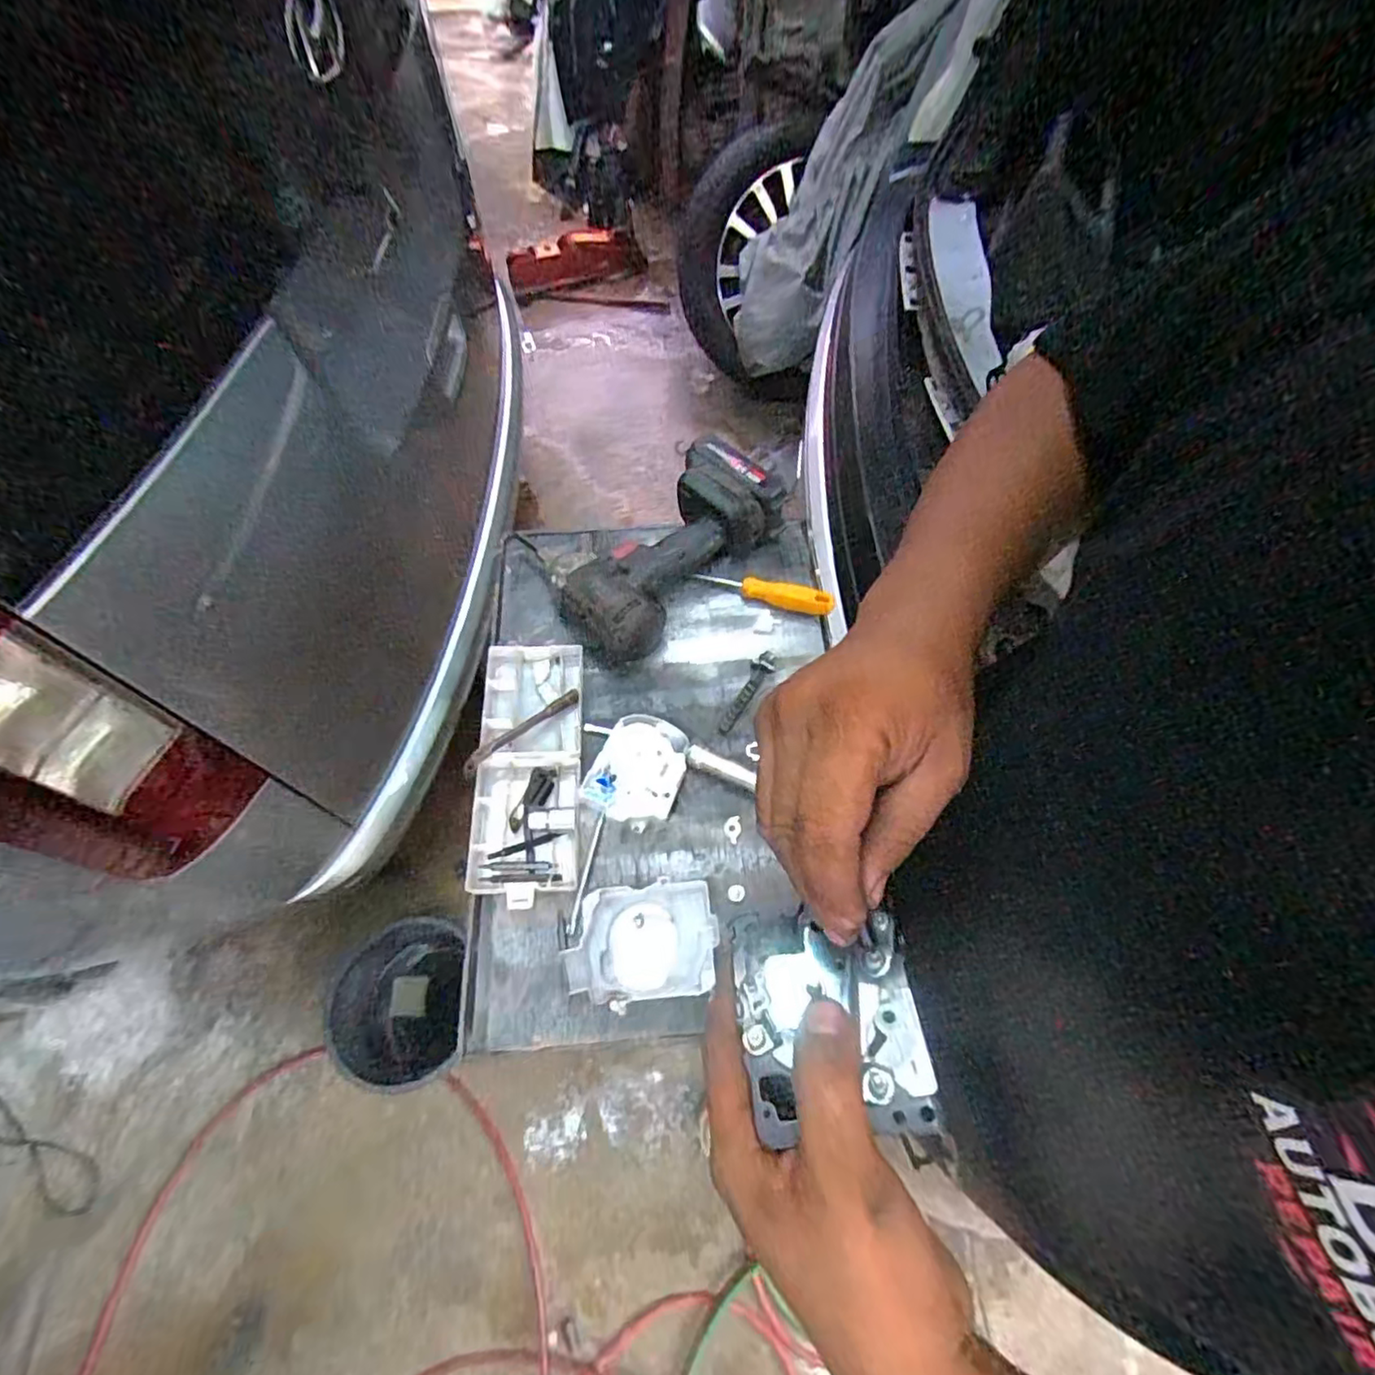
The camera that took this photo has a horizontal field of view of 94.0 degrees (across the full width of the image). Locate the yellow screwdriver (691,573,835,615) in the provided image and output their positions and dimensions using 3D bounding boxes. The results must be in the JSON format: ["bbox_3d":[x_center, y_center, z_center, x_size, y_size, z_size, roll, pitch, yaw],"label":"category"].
[{"bbox_3d":[0.075,-0.096,0.630,0.136,0.024,0.023,15,64,7],"label":"yellow screwdriver"}]

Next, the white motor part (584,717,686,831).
[{"bbox_3d":[-0.045,0.070,0.547,0.083,0.027,0.090,8,64,3],"label":"white motor part"}]

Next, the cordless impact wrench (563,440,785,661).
[{"bbox_3d":[-0.019,-0.131,0.618,0.111,0.074,0.228,42,70,18],"label":"cordless impact wrench"}]

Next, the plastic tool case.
[{"bbox_3d":[-0.137,0.067,0.556,0.084,0.030,0.224,-3,64,-2],"label":"plastic tool case"}]

